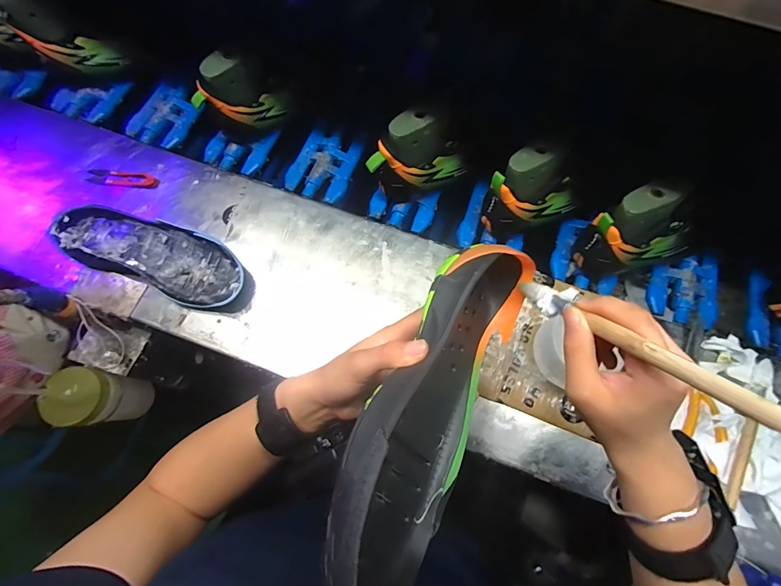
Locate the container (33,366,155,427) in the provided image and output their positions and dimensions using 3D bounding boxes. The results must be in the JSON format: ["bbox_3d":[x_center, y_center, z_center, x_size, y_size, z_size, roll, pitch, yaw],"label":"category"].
[{"bbox_3d":[-0.404,0.149,0.526,0.070,0.134,0.072,3,72,0],"label":"container"}]

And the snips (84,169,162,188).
[{"bbox_3d":[-0.377,-0.161,0.520,0.100,0.010,0.024,6,72,1],"label":"snips"}]

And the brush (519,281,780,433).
[{"bbox_3d":[0.137,0.024,0.225,0.020,0.186,0.014,-18,113,-9],"label":"brush"}]

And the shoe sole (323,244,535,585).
[{"bbox_3d":[0.034,0.069,0.258,0.075,0.083,0.258,29,55,8],"label":"shoe sole"}]

